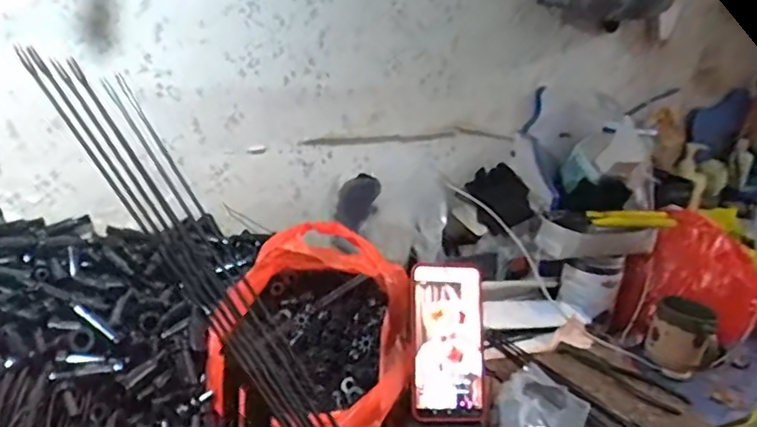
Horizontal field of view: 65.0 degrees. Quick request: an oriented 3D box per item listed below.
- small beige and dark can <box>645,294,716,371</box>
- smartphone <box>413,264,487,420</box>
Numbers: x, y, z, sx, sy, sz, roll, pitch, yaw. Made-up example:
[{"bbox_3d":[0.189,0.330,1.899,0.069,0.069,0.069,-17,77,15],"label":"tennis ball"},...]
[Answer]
[{"bbox_3d":[0.471,0.188,0.915,0.095,0.094,0.086,20,26,32],"label":"small beige and dark can"},{"bbox_3d":[0.073,0.134,0.632,0.077,0.161,0.018,2,-13,-9],"label":"smartphone"}]

